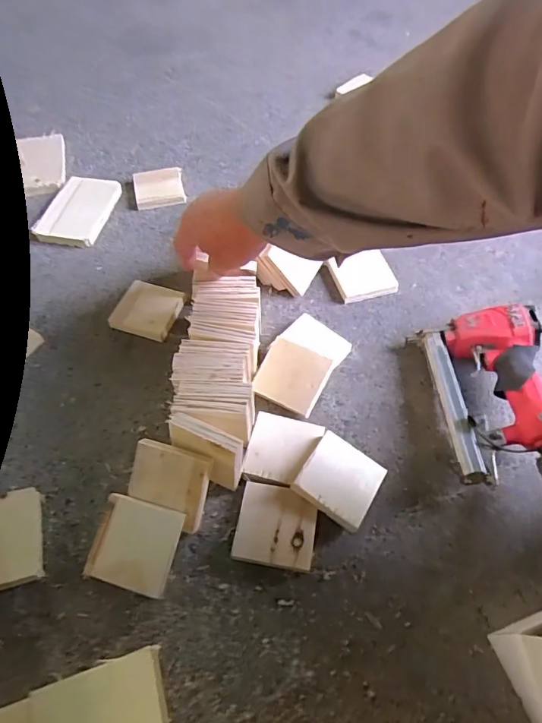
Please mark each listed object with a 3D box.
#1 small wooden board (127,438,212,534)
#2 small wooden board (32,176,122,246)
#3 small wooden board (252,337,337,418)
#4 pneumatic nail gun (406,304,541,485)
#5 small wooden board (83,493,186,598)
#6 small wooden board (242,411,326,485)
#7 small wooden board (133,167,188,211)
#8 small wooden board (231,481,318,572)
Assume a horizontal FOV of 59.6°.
[{"bbox_3d":[-0.098,0.117,0.456,0.075,0.011,0.069,17,97,11],"label":"small wooden board"},{"bbox_3d":[-0.288,-0.224,0.704,0.099,0.023,0.130,13,60,9],"label":"small wooden board"},{"bbox_3d":[0.024,0.015,0.536,0.079,0.008,0.071,25,78,22],"label":"small wooden board"},{"bbox_3d":[0.246,0.052,0.500,0.135,0.062,0.240,-6,59,-3],"label":"pneumatic nail gun"},{"bbox_3d":[-0.127,0.170,0.442,0.076,0.011,0.075,14,69,6],"label":"small wooden board"},{"bbox_3d":[0.013,0.091,0.495,0.070,0.004,0.071,14,59,7],"label":"small wooden board"},{"bbox_3d":[-0.174,-0.270,0.736,0.075,0.020,0.074,-11,59,-5],"label":"small wooden board"},{"bbox_3d":[0.006,0.159,0.459,0.074,0.016,0.072,9,59,7],"label":"small wooden board"}]

